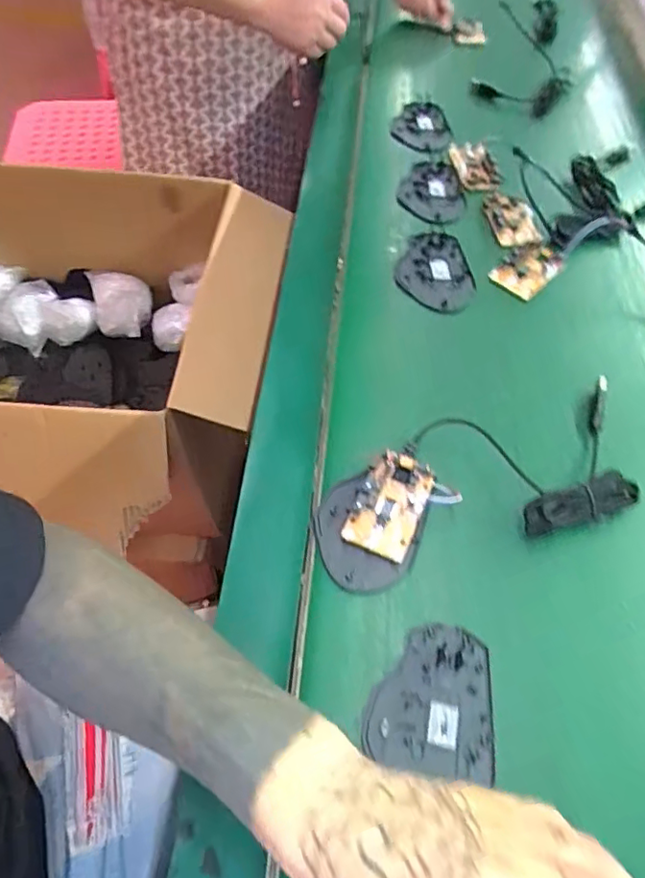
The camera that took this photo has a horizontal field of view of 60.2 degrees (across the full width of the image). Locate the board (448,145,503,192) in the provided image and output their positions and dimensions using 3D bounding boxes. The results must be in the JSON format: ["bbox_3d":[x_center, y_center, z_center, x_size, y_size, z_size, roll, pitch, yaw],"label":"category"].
[{"bbox_3d":[0.182,-0.324,0.659,0.043,0.013,0.088,-6,57,-7],"label":"board"}]

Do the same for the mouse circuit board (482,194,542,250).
[{"bbox_3d":[0.204,-0.237,0.602,0.051,0.004,0.089,-1,56,-3],"label":"mouse circuit board"}]

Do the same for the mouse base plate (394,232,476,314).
[{"bbox_3d":[0.110,-0.166,0.553,0.073,0.006,0.112,-2,57,-4],"label":"mouse base plate"}]

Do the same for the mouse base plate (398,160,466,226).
[{"bbox_3d":[0.127,-0.283,0.634,0.073,0.007,0.129,12,57,5],"label":"mouse base plate"}]

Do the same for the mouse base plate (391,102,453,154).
[{"bbox_3d":[0.132,-0.404,0.717,0.074,0.010,0.108,19,58,9],"label":"mouse base plate"}]

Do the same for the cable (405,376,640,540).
[{"bbox_3d":[0.162,0.017,0.418,0.187,0.018,0.105,-14,58,-12],"label":"cable"}]

